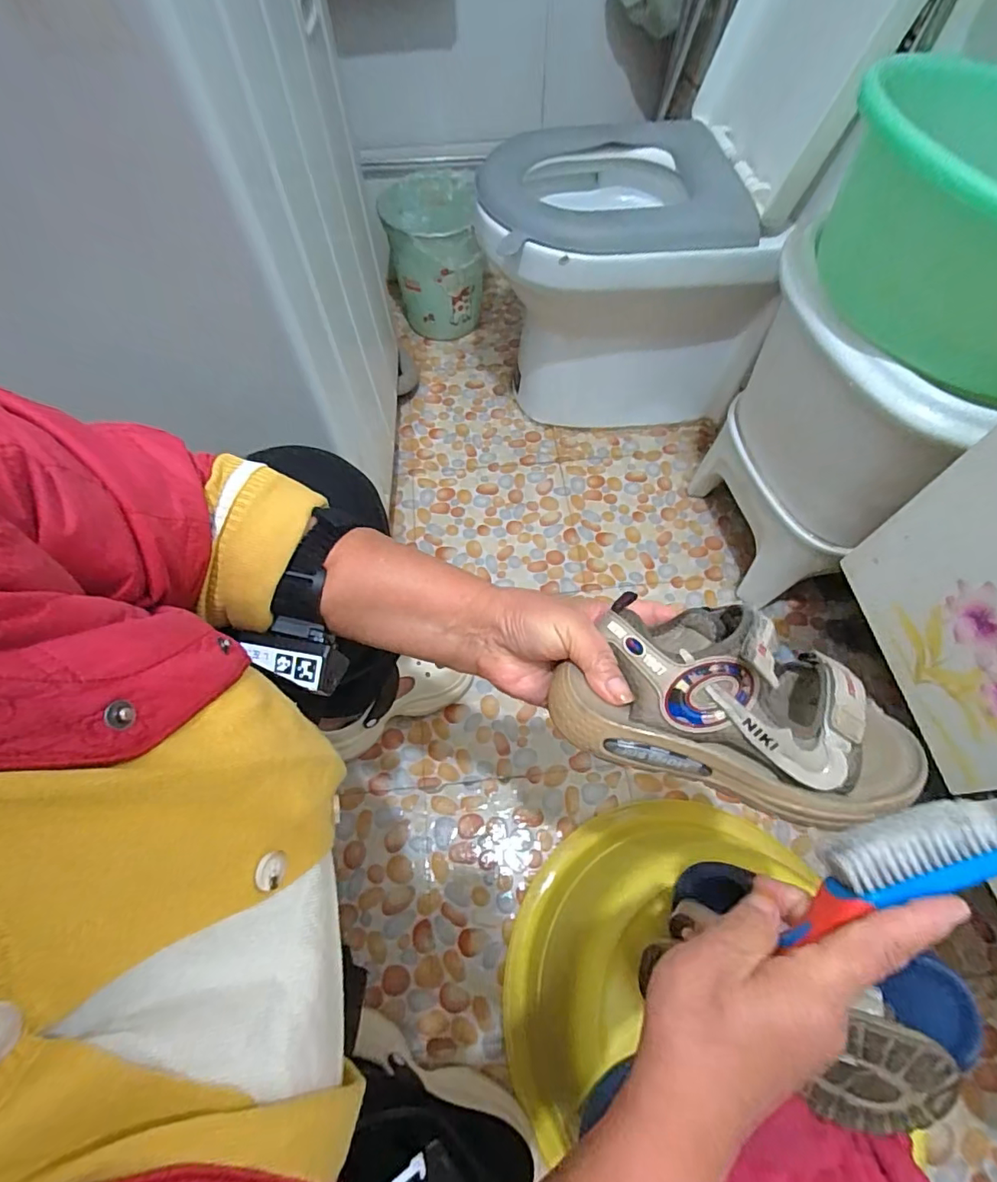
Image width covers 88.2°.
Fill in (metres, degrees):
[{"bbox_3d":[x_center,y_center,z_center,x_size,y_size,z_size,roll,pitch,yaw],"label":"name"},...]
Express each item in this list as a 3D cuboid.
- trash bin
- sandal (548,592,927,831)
[{"bbox_3d":[-0.136,-0.707,1.127,0.193,0.254,0.202,-6,62,-2],"label":"trash bin"},{"bbox_3d":[0.137,0.063,0.301,0.189,0.064,0.113,23,66,9],"label":"sandal"}]

